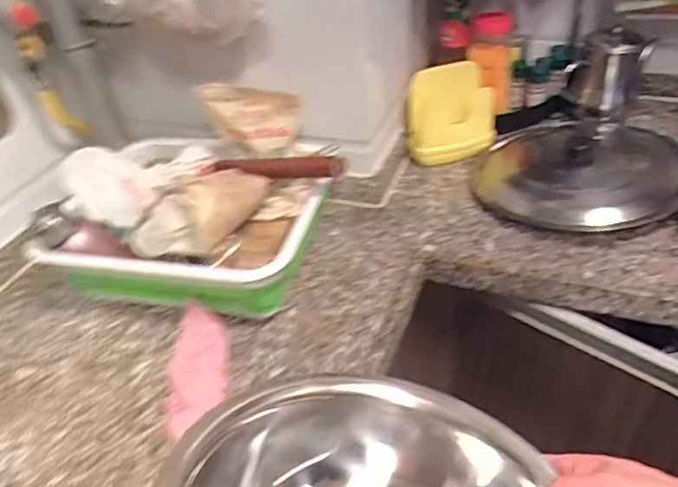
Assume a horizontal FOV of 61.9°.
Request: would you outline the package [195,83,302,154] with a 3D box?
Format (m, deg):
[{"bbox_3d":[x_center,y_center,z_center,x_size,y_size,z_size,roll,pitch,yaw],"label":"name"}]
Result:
[{"bbox_3d":[-0.127,-0.174,0.796,0.151,0.085,0.033,11,42,21],"label":"package"}]

